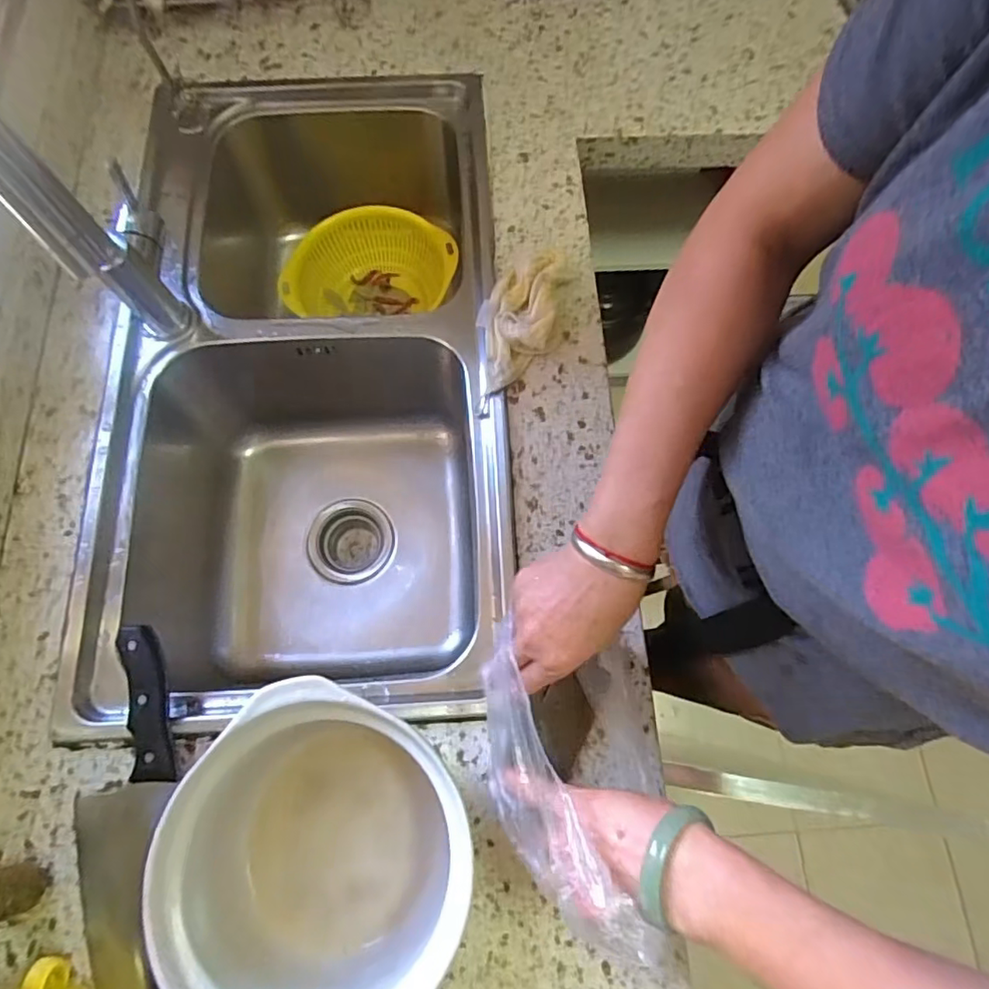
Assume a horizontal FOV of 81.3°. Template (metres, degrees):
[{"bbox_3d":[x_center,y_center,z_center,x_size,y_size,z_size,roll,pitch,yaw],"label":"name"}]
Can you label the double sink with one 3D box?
[{"bbox_3d":[-0.206,-0.123,0.714,0.413,0.242,0.744,-3,72,-2],"label":"double sink"}]

